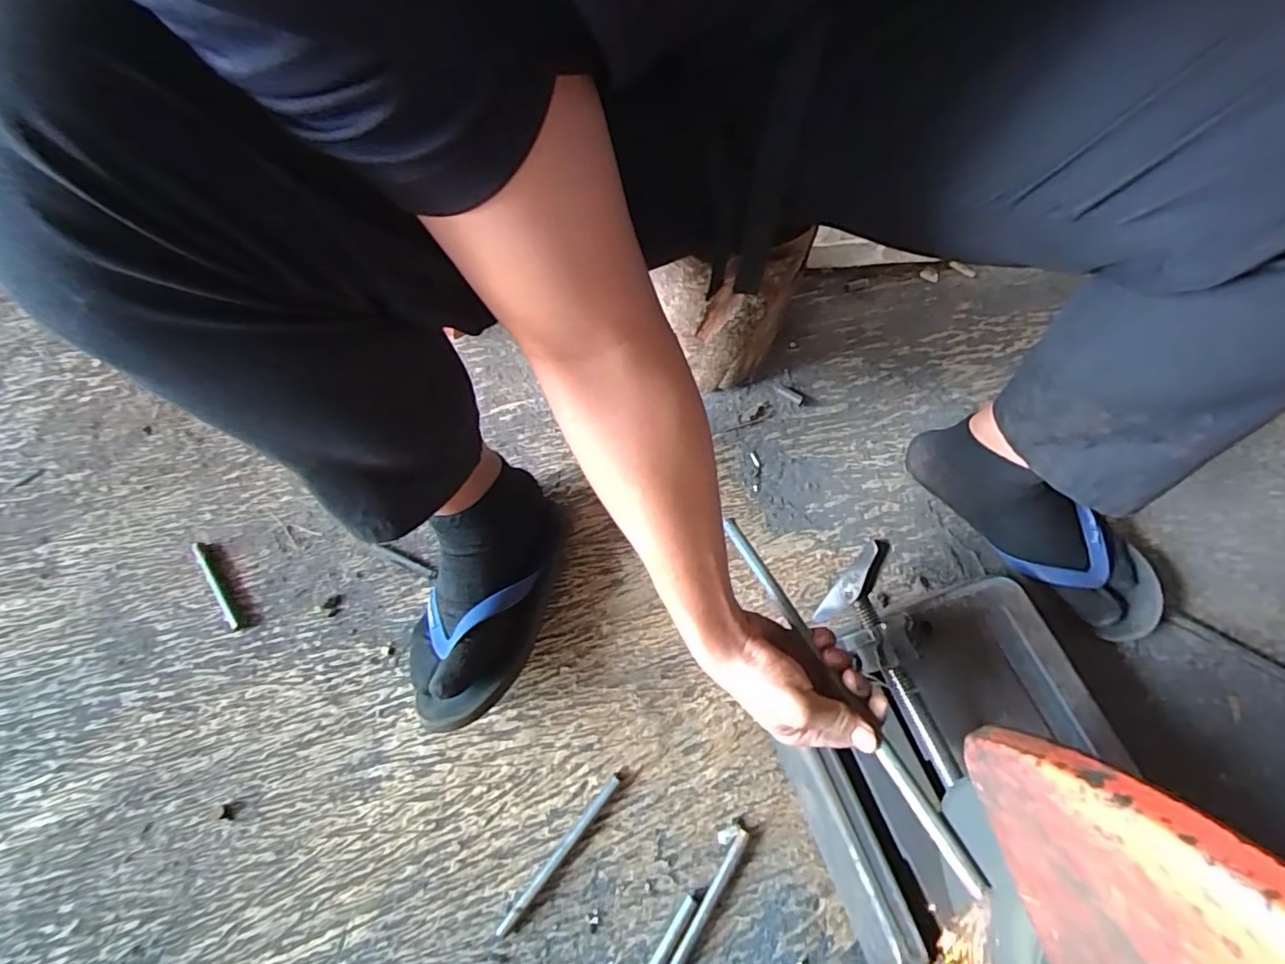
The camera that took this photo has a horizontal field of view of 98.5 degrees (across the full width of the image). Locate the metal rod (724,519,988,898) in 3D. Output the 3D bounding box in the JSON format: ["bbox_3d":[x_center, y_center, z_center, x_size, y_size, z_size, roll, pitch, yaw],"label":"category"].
[{"bbox_3d":[0.135,0.135,0.404,0.014,0.012,0.285,-23,50,-8],"label":"metal rod"}]

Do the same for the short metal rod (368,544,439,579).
[{"bbox_3d":[-0.255,0.085,0.591,0.079,0.011,0.011,23,67,7],"label":"short metal rod"}]

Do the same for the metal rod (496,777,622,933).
[{"bbox_3d":[-0.072,0.328,0.489,0.010,0.010,0.151,38,70,13],"label":"metal rod"}]

